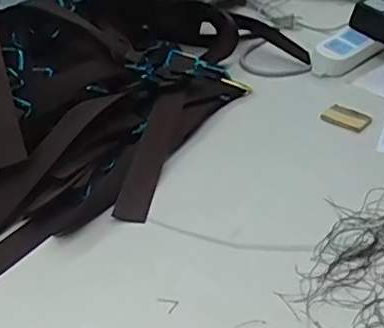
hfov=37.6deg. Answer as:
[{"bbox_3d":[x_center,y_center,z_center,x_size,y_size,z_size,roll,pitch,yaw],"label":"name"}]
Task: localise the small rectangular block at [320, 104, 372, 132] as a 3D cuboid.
[{"bbox_3d":[0.191,-0.058,0.694,0.057,0.005,0.040,27,44,35],"label":"small rectangular block"}]

